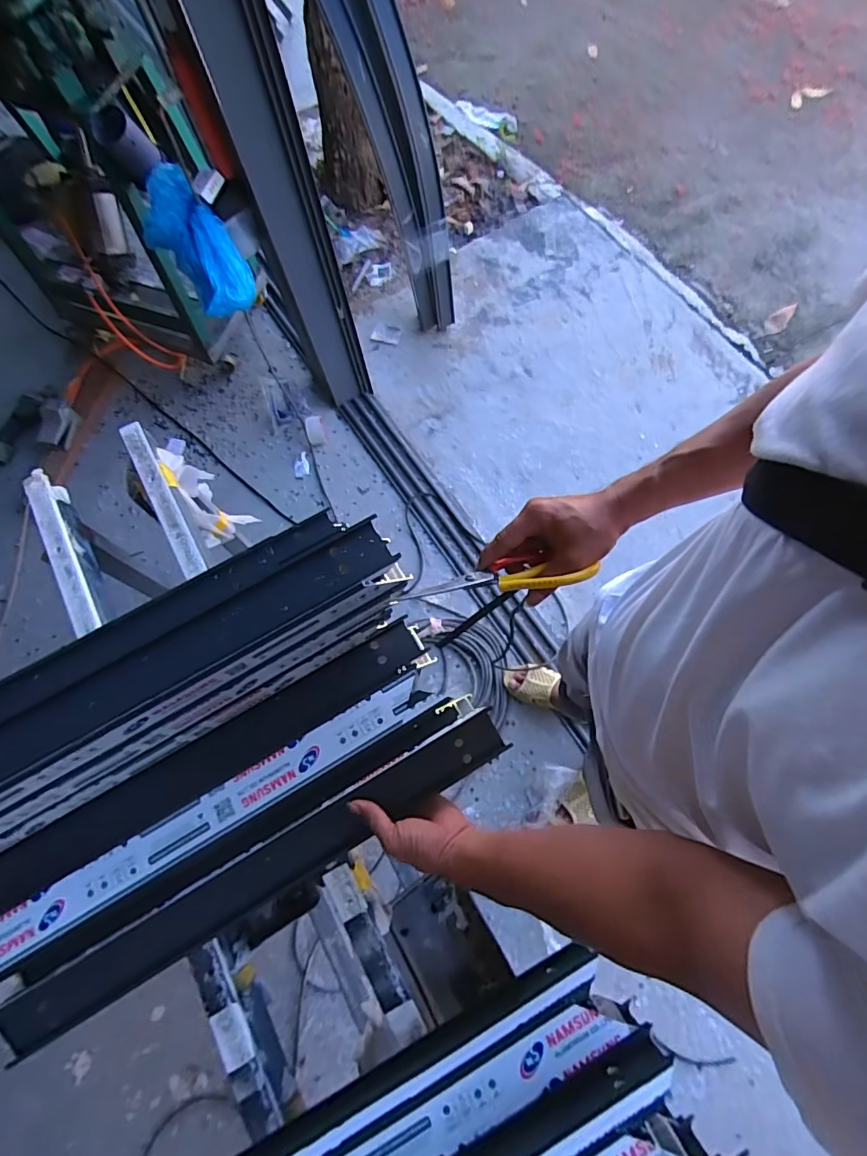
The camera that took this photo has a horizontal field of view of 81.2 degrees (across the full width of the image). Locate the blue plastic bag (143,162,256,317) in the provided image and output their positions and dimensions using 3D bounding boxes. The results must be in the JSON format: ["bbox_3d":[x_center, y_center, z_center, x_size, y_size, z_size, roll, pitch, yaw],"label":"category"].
[{"bbox_3d":[-0.520,-0.732,1.135,0.143,0.148,0.277,-38,106,-10],"label":"blue plastic bag"}]

